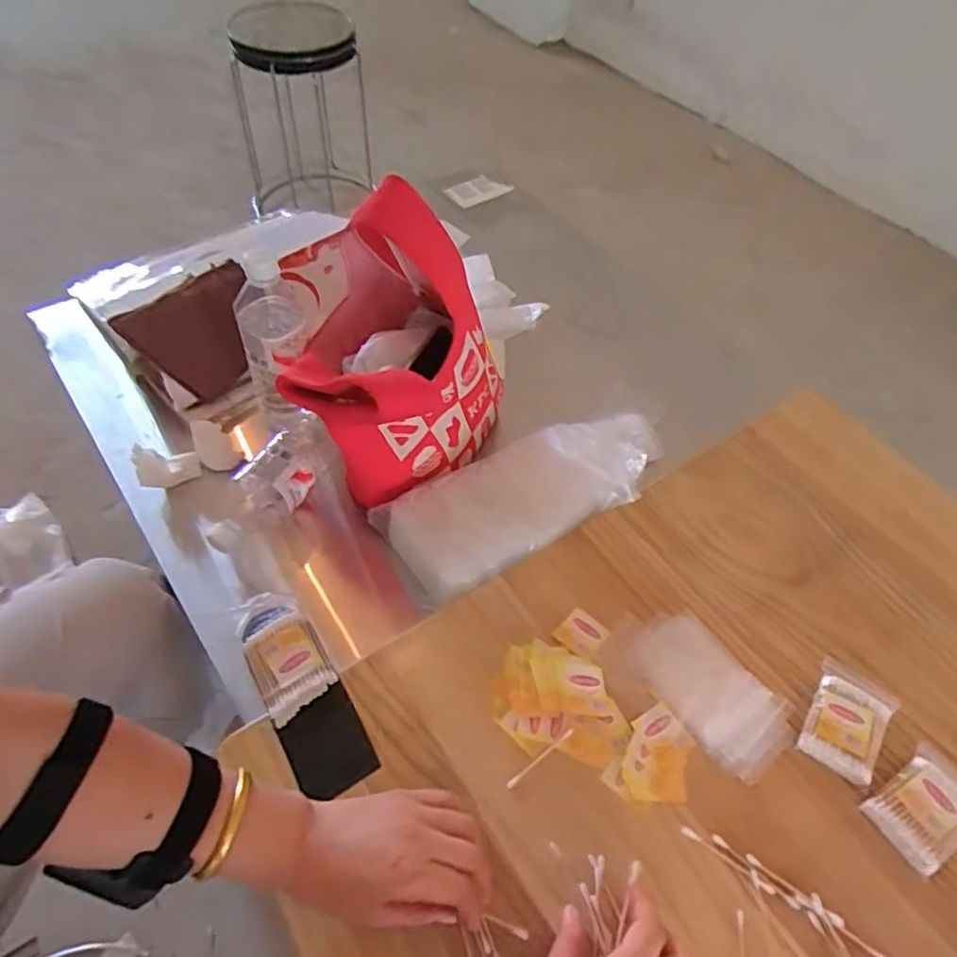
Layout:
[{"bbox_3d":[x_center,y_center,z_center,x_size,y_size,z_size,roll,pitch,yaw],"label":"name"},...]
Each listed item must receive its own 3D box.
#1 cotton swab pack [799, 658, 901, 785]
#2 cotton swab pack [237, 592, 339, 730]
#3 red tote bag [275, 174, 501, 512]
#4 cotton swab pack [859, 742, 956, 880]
[{"bbox_3d":[0.316,0.210,0.556,0.062,0.017,0.089,34,58,19],"label":"cotton swab pack"},{"bbox_3d":[-0.171,0.150,0.565,0.062,0.019,0.111,-25,60,-21],"label":"cotton swab pack"},{"bbox_3d":[-0.090,-0.132,0.663,0.191,0.219,0.223,31,57,17],"label":"red tote bag"},{"bbox_3d":[0.361,0.263,0.514,0.094,0.019,0.061,-26,60,-22],"label":"cotton swab pack"}]

